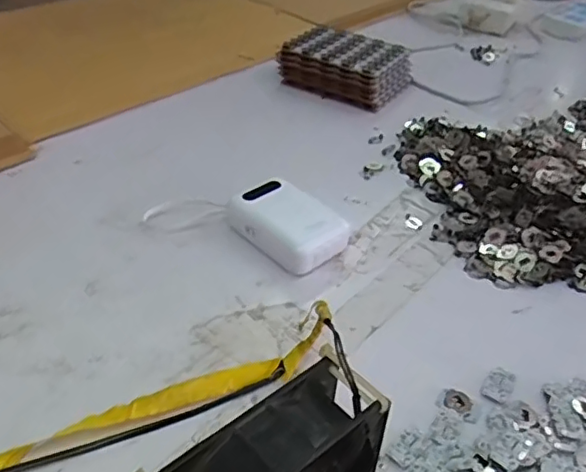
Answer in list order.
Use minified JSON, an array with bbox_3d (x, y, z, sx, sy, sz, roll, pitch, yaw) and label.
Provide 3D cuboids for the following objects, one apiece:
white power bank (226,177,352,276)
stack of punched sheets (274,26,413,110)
[{"bbox_3d":[-0.004,-0.009,0.545,0.064,0.037,0.107,-28,46,-33],"label":"white power bank"},{"bbox_3d":[0.071,-0.231,0.808,0.156,0.061,0.108,18,40,19],"label":"stack of punched sheets"}]

